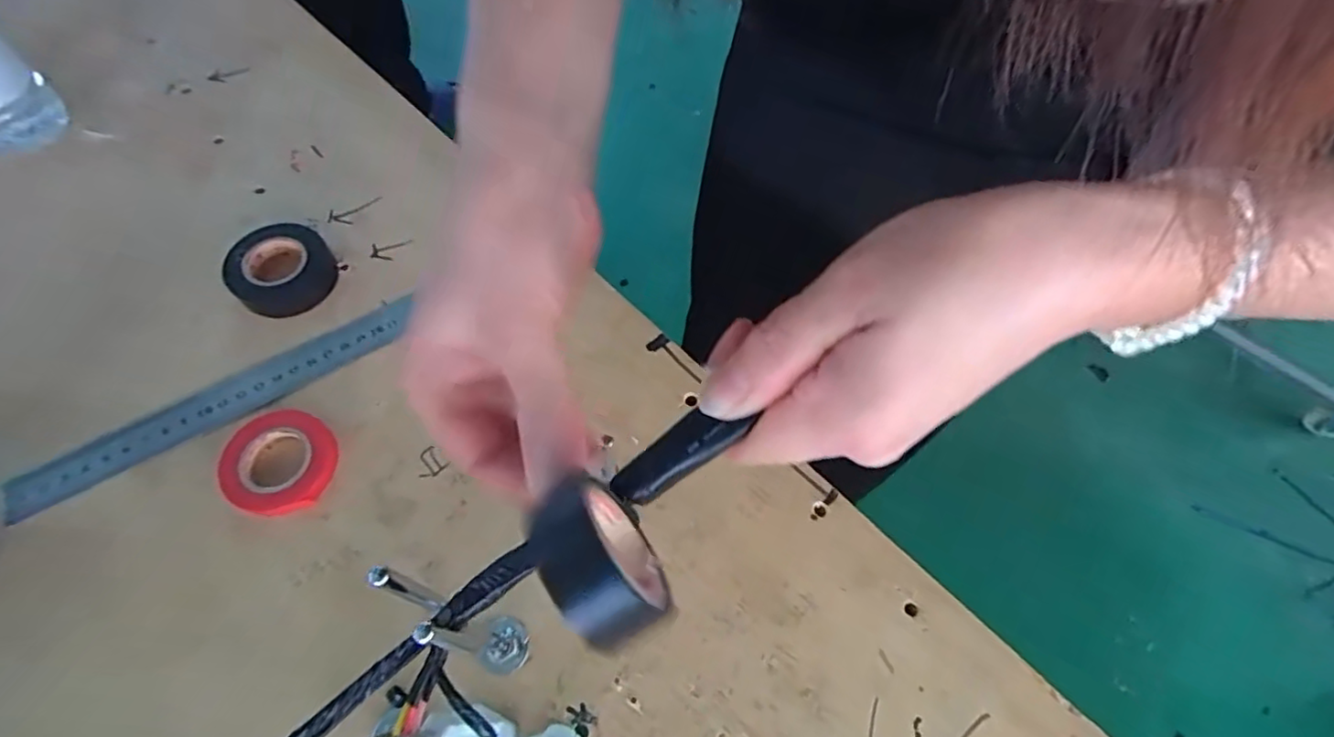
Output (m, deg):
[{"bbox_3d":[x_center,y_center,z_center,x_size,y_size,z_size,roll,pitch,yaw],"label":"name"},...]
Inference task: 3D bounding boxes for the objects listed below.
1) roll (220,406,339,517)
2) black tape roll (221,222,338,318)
[{"bbox_3d":[-0.211,0.050,0.341,0.060,0.009,0.056,1,62,-3],"label":"roll"},{"bbox_3d":[-0.240,-0.061,0.391,0.056,0.022,0.058,1,62,-3],"label":"black tape roll"}]

